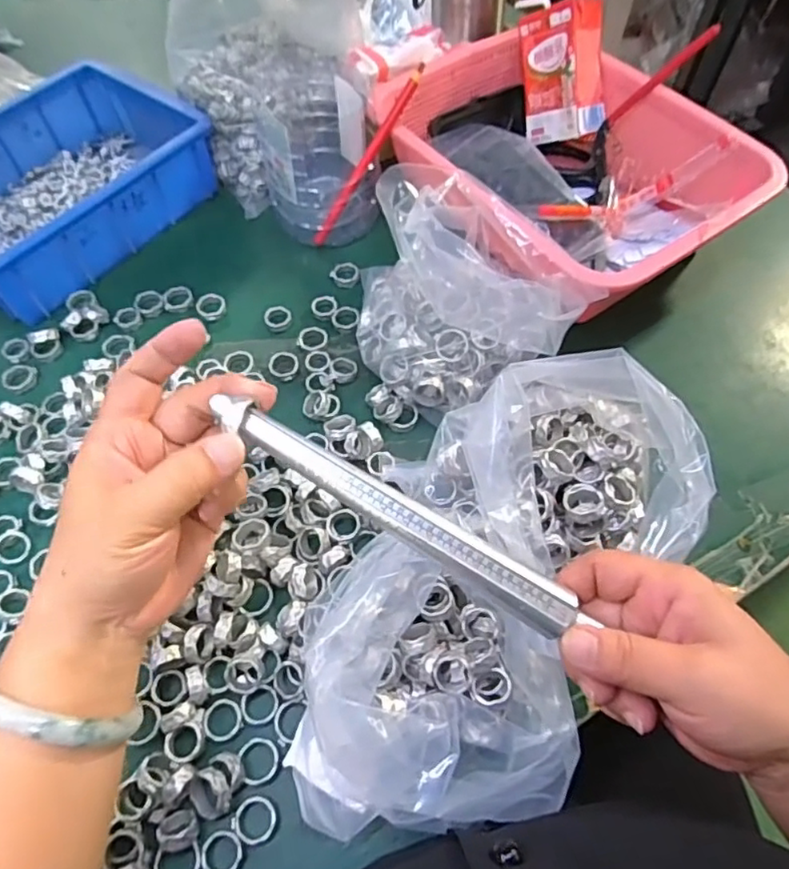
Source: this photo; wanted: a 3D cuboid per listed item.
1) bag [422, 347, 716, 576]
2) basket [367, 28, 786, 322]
[{"bbox_3d":[0.091,0.019,0.348,0.130,0.123,0.123,-10,60,-5],"label":"bag"},{"bbox_3d":[0.131,-0.231,0.512,0.244,0.080,0.308,-28,63,-15],"label":"basket"}]

